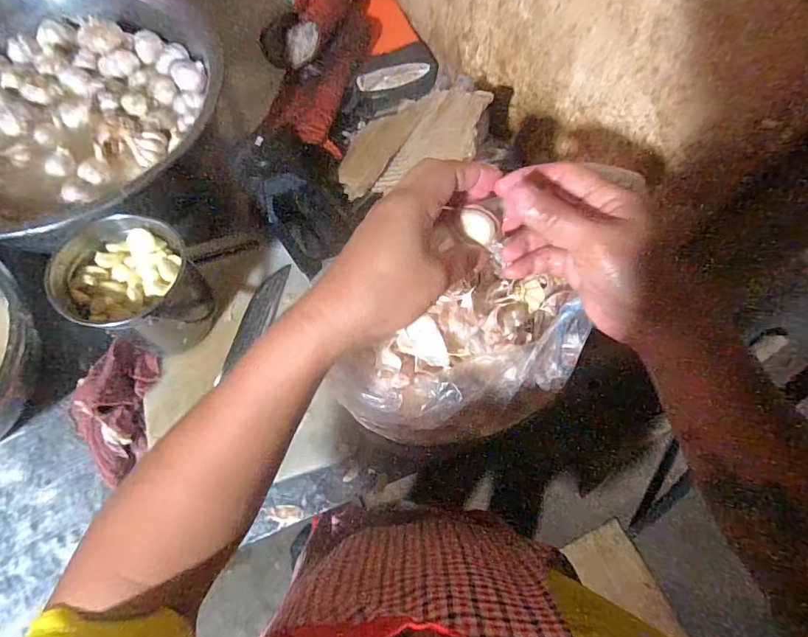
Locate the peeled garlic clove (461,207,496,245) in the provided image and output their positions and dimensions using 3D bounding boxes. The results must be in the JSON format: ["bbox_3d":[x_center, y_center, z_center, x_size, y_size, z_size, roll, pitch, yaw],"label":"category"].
[{"bbox_3d":[0.049,-0.062,0.294,0.027,0.012,0.018,32,106,-7],"label":"peeled garlic clove"}]

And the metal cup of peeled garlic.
[{"bbox_3d":[-0.304,-0.039,0.517,0.120,0.121,0.124,1,67,-1],"label":"metal cup of peeled garlic"}]

